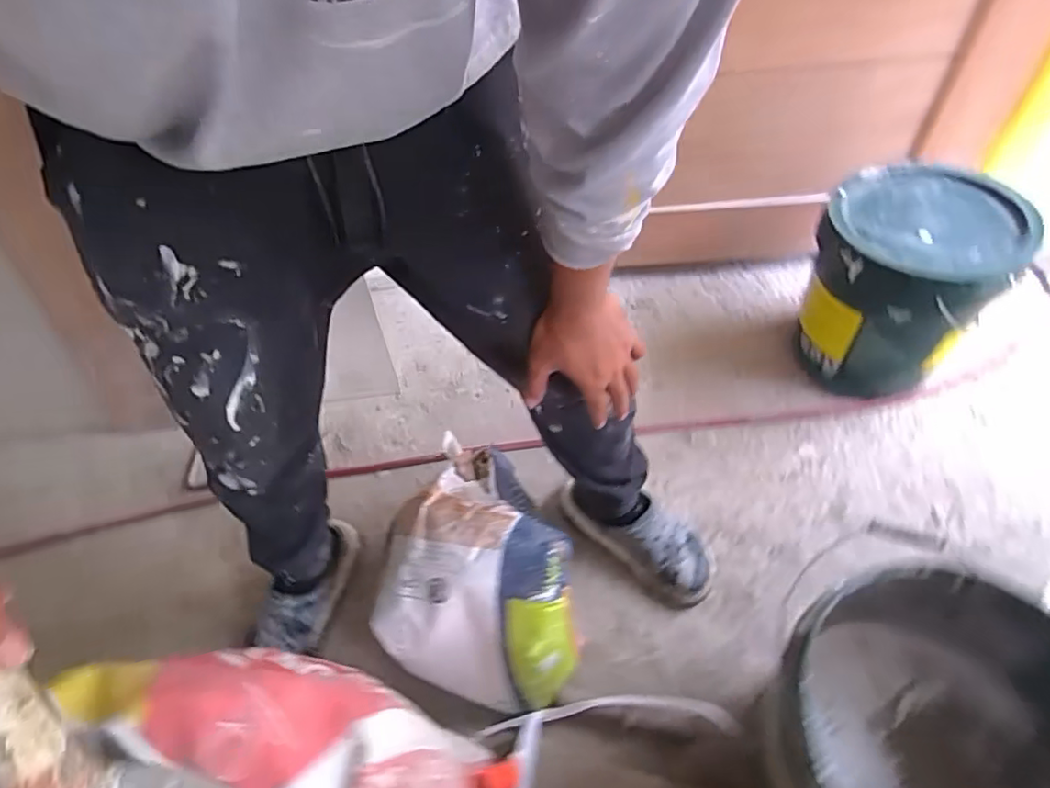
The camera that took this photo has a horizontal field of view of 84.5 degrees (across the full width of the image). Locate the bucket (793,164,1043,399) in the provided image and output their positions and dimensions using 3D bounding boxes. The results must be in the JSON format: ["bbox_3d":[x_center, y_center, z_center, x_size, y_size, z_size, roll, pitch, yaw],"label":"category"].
[{"bbox_3d":[0.667,-0.180,1.064,0.278,0.365,0.275,-3,51,3],"label":"bucket"}]

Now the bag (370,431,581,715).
[{"bbox_3d":[-0.078,0.258,0.832,0.274,0.233,0.345,-18,51,-9],"label":"bag"}]

